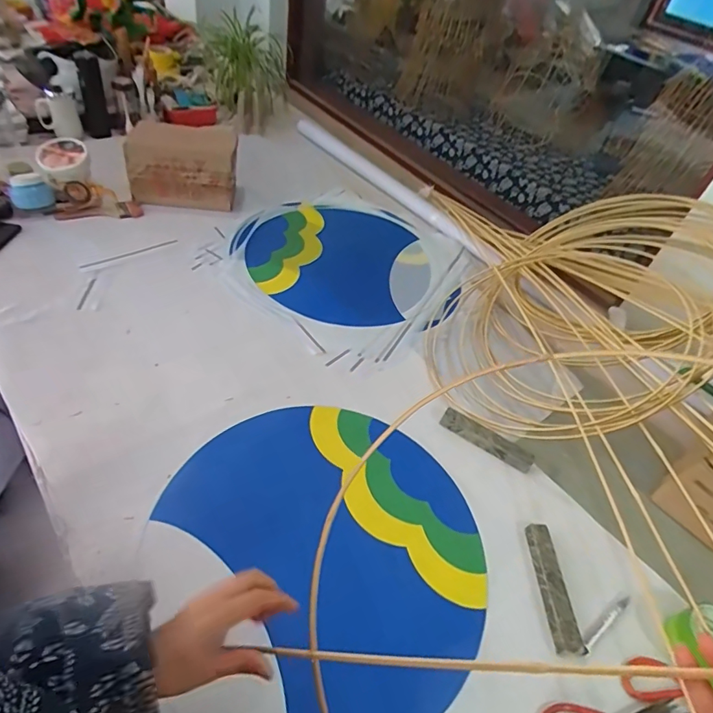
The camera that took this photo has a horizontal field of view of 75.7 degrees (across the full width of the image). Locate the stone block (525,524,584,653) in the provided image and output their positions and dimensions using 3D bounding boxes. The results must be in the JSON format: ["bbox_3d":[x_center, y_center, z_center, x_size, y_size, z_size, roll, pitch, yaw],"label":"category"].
[{"bbox_3d":[0.296,0.348,0.700,0.038,0.026,0.177,3,48,-4],"label":"stone block"}]

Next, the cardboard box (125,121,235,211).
[{"bbox_3d":[-0.462,-0.513,1.236,0.270,0.173,0.179,-1,48,-14],"label":"cardboard box"}]

